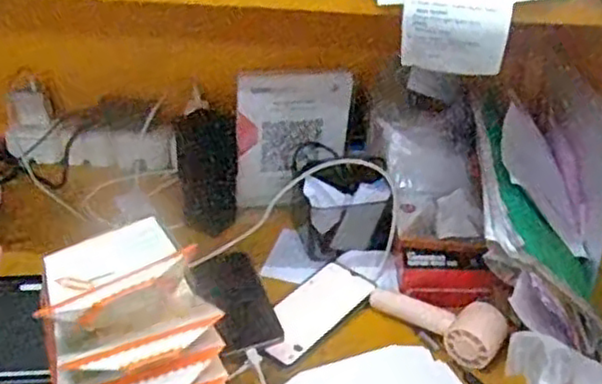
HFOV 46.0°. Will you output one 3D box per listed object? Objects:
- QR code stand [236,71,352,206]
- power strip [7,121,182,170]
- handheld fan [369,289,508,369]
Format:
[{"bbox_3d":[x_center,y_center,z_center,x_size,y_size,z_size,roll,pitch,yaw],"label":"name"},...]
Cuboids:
[{"bbox_3d":[-0.012,-0.068,0.909,0.138,0.182,0.021,1,32,-2],"label":"QR code stand"},{"bbox_3d":[-0.311,-0.062,1.050,0.241,0.060,0.061,-2,32,-7],"label":"power strip"},{"bbox_3d":[0.140,0.134,0.757,0.148,0.042,0.050,17,35,23],"label":"handheld fan"}]

